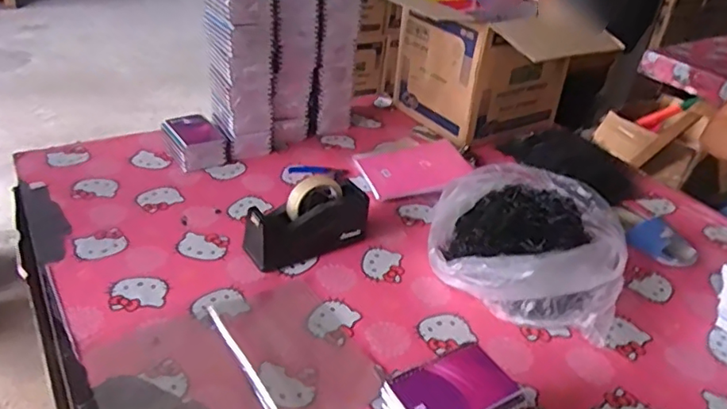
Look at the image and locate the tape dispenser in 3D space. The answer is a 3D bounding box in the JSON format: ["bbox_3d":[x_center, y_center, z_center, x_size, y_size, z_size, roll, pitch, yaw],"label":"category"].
[{"bbox_3d":[-0.094,0.027,0.950,0.212,0.109,0.077,-16,40,-29],"label":"tape dispenser"}]

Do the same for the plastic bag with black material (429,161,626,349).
[{"bbox_3d":[0.276,0.050,0.982,0.304,0.113,0.356,18,36,17],"label":"plastic bag with black material"}]

